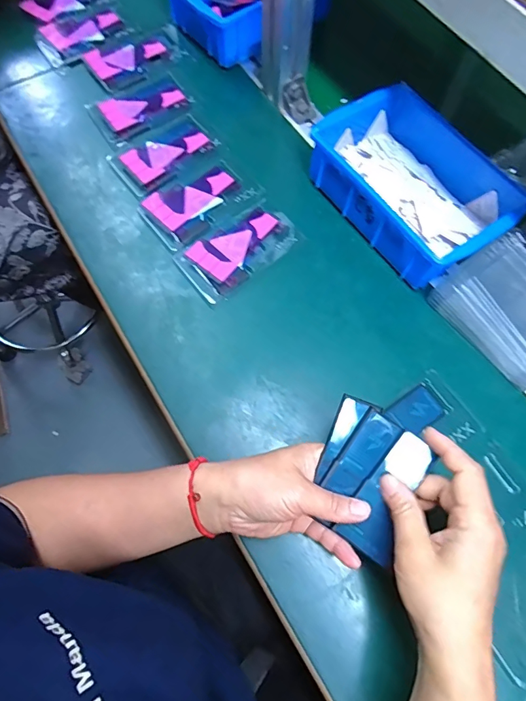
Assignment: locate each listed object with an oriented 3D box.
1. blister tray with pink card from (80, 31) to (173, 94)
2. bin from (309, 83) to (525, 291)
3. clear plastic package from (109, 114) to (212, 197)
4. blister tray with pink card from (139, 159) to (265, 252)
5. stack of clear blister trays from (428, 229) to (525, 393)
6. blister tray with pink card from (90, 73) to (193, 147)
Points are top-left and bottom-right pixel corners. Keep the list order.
[{"bbox_3d":[-0.167,-0.379,0.559,0.112,0.007,0.071,-34,74,-11],"label":"blister tray with pink card"},{"bbox_3d":[0.160,-0.177,0.460,0.144,0.059,0.206,-35,74,-11],"label":"bin"},{"bbox_3d":[-0.118,-0.233,0.510,0.112,0.010,0.072,-34,74,-11],"label":"clear plastic package"},{"bbox_3d":[-0.069,-0.168,0.486,0.123,0.007,0.071,-36,74,-12],"label":"blister tray with pink card"},{"bbox_3d":[0.241,-0.038,0.414,0.087,0.049,0.131,-36,74,-12],"label":"stack of clear blister trays"},{"bbox_3d":[-0.150,-0.300,0.532,0.113,0.009,0.071,-31,73,-10],"label":"blister tray with pink card"}]

